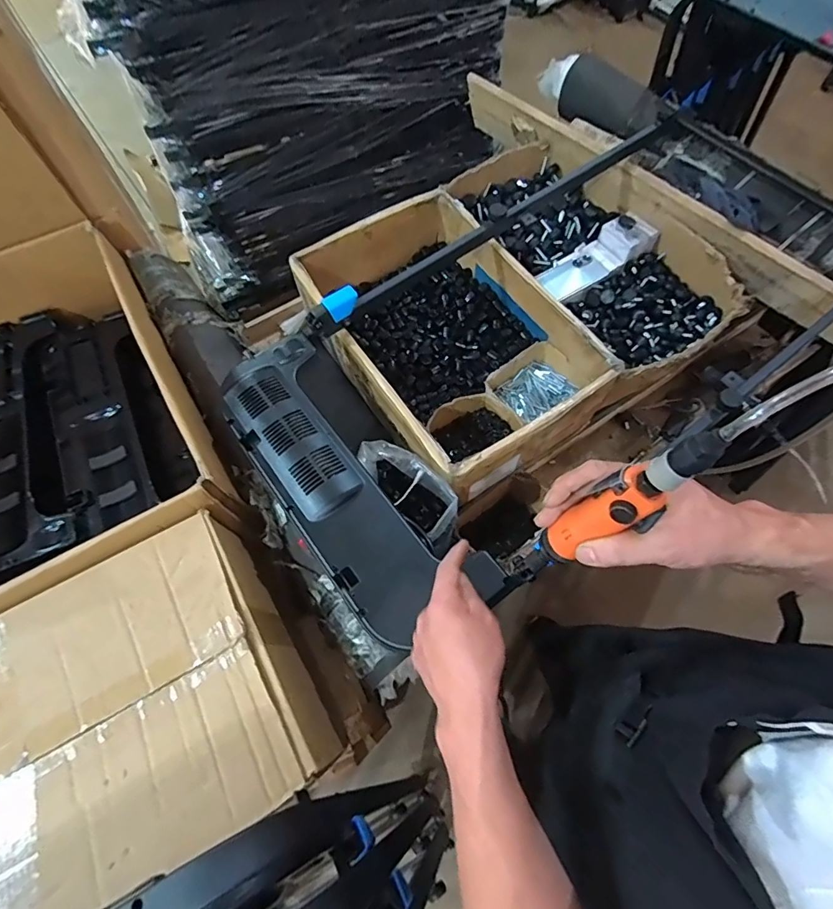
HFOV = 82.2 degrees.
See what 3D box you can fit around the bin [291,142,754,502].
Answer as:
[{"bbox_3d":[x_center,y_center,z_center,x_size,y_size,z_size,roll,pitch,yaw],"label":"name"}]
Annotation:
[{"bbox_3d":[0.183,-0.305,0.920,0.695,0.155,0.585,-35,69,-13],"label":"bin"}]

